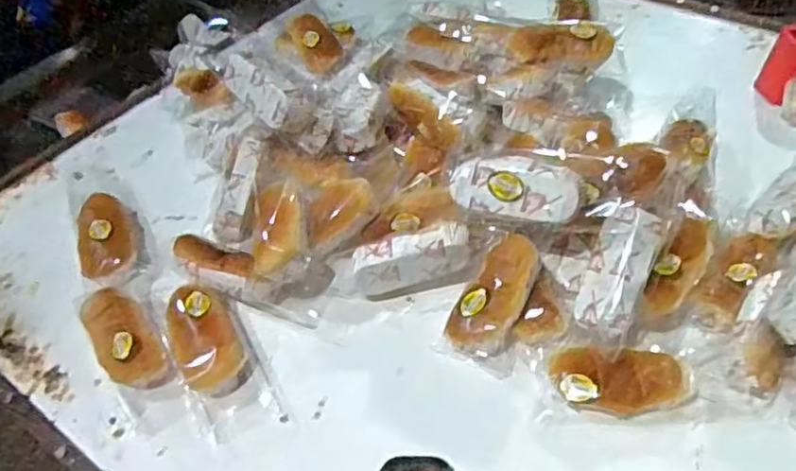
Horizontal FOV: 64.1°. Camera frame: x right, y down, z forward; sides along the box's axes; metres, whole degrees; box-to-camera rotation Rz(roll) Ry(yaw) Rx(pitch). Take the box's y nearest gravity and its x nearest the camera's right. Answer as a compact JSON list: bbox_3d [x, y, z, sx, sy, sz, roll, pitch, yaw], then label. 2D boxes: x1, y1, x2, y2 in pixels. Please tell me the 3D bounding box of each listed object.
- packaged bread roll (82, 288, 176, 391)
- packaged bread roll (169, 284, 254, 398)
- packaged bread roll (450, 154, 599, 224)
[{"bbox_3d":[-0.316,0.119,0.738,0.071,0.041,0.154,-30,55,-20],"label":"packaged bread roll"},{"bbox_3d":[-0.225,0.117,0.734,0.072,0.048,0.142,-26,54,-18],"label":"packaged bread roll"},{"bbox_3d":[0.135,-0.052,0.693,0.153,0.071,0.045,10,9,19],"label":"packaged bread roll"}]

